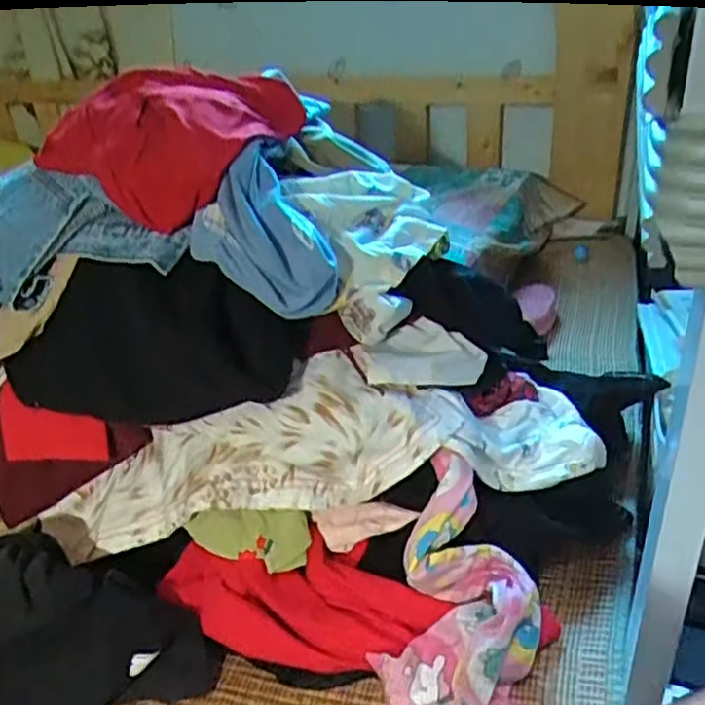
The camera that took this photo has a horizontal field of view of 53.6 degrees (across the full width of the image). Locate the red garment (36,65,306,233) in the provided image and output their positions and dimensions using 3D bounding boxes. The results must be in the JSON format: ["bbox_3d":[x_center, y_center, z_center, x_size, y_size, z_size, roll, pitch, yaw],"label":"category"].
[{"bbox_3d":[-0.184,-0.183,0.638,0.231,0.122,0.160,8,31,19],"label":"red garment"}]

